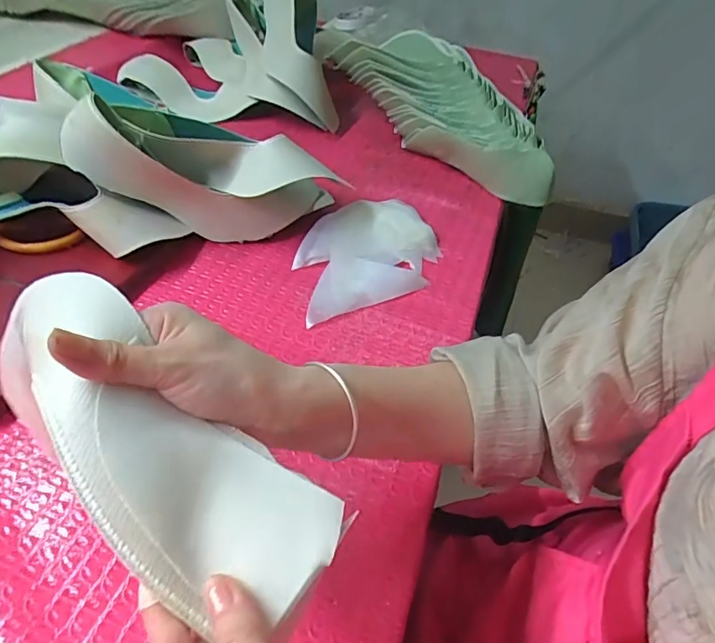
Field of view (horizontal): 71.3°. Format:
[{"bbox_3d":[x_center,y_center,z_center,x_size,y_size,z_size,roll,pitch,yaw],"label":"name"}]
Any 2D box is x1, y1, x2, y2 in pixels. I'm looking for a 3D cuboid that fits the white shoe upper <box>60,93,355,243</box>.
[{"bbox_3d":[-0.152,-0.151,0.524,0.275,0.113,0.082,7,41,-25],"label":"white shoe upper"}]

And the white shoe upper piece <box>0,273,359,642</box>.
[{"bbox_3d":[-0.094,0.054,0.224,0.190,0.018,0.074,42,52,5],"label":"white shoe upper piece"}]

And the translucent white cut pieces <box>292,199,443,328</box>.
[{"bbox_3d":[0.006,-0.080,0.552,0.183,0.014,0.150,-18,56,-23],"label":"translucent white cut pieces"}]

